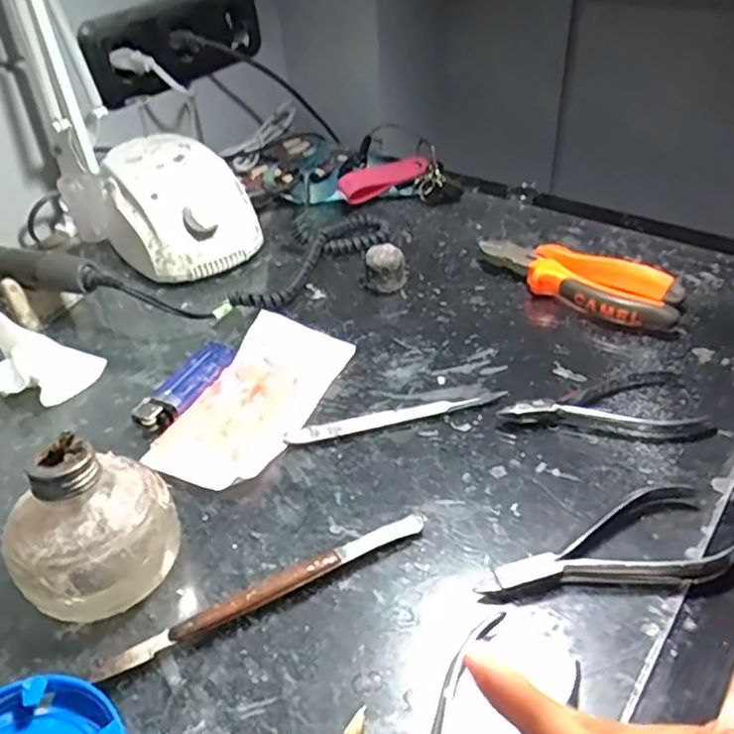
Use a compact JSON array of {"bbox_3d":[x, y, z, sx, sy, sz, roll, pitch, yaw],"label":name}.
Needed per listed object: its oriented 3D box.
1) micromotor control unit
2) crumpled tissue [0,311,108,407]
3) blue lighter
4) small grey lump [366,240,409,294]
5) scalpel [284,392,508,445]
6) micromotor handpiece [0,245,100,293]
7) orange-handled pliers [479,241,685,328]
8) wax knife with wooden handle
[{"bbox_3d":[-0.163,-0.135,0.548,0.102,0.082,0.126,-27,46,-26],"label":"micromotor control unit"},{"bbox_3d":[-0.210,-0.013,0.417,0.063,0.067,0.050,-17,42,-16],"label":"crumpled tissue"},{"bbox_3d":[-0.119,0.011,0.423,0.027,0.012,0.080,18,45,23],"label":"blue lighter"},{"bbox_3d":[0.016,-0.077,0.505,0.030,0.035,0.026,1,40,4],"label":"small grey lump"},{"bbox_3d":[0.018,0.031,0.394,0.135,0.005,0.010,-11,41,-9],"label":"scalpel"},{"bbox_3d":[-0.279,-0.077,0.488,0.176,0.022,0.024,8,42,13],"label":"micromotor handpiece"},{"bbox_3d":[0.158,-0.066,0.483,0.151,0.025,0.054,29,50,32],"label":"orange-handled pliers"},{"bbox_3d":[-0.044,0.105,0.307,0.161,0.010,0.010,-20,43,-19],"label":"wax knife with wooden handle"}]

